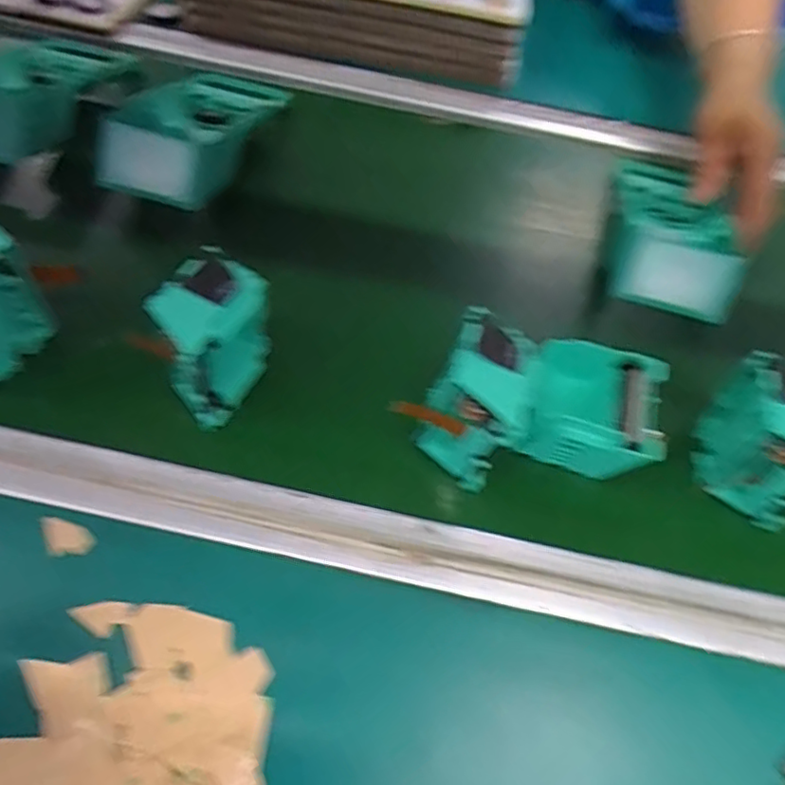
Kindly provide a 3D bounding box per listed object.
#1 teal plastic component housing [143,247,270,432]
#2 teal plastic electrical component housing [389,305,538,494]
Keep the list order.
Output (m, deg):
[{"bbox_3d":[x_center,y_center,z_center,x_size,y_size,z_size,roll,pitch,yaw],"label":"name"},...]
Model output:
[{"bbox_3d":[-0.105,-0.029,0.360,0.047,0.073,0.073,28,57,12],"label":"teal plastic component housing"},{"bbox_3d":[0.047,0.002,0.355,0.062,0.072,0.068,27,57,12],"label":"teal plastic electrical component housing"}]

